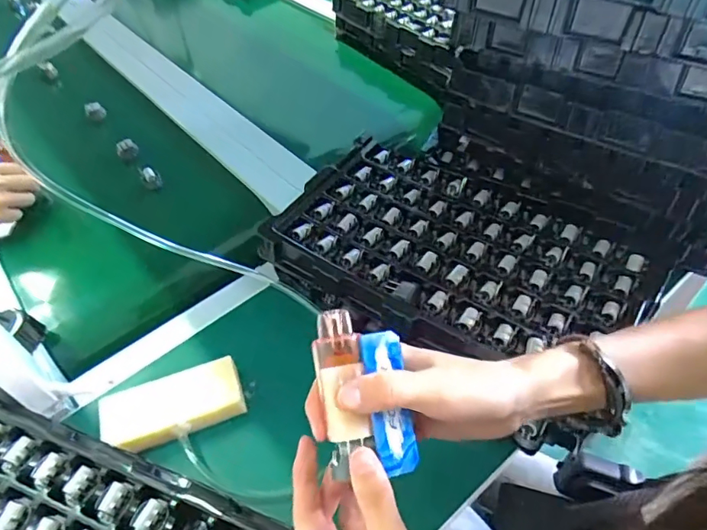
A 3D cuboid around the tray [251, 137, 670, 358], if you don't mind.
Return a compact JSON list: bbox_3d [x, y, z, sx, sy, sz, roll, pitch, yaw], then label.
[{"bbox_3d":[0.104,-0.022,0.523,0.342,0.042,0.245,29,58,27],"label":"tray"}]

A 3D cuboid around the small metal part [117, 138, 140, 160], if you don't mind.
[{"bbox_3d":[-0.329,-0.169,0.743,0.029,0.025,0.018,-27,52,-16],"label":"small metal part"}]

